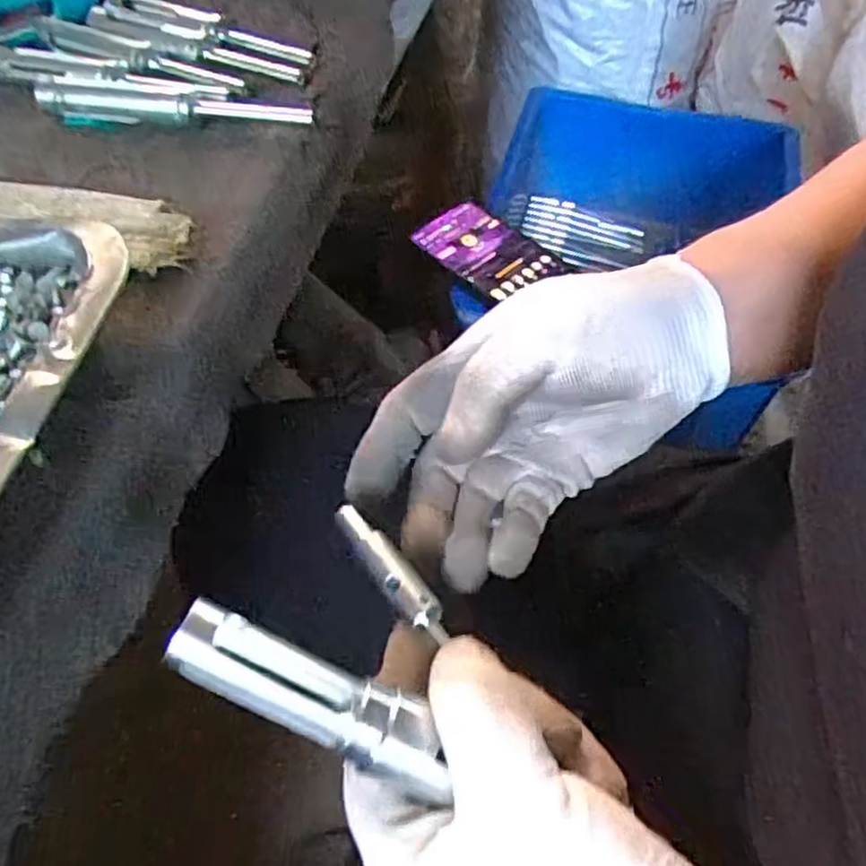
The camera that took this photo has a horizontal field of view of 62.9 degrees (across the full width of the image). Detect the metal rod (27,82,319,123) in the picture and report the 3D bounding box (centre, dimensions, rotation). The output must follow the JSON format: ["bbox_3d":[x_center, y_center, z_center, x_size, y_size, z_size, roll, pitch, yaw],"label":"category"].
[{"bbox_3d":[-0.123,-0.154,0.334,0.130,0.009,0.016,7,54,4],"label":"metal rod"}]

